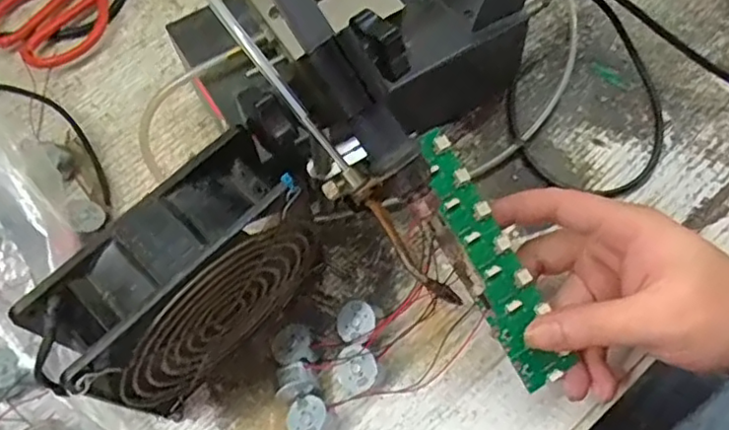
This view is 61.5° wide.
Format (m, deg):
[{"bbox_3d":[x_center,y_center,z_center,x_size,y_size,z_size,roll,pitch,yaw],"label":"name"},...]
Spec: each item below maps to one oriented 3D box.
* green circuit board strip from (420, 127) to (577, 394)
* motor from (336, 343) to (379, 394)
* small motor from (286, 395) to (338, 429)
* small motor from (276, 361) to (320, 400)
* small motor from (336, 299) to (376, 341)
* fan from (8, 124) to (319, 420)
[{"bbox_3d":[0.063,0.021,0.309,0.027,0.008,0.136,-23,84,-8],"label":"green circuit board strip"},{"bbox_3d":[-0.004,0.084,0.330,0.021,0.020,0.024,-42,71,-16],"label":"motor"},{"bbox_3d":[-0.027,0.108,0.320,0.026,0.019,0.022,37,72,17],"label":"small motor"},{"bbox_3d":[-0.036,0.089,0.327,0.022,0.022,0.016,-20,66,-7],"label":"small motor"},{"bbox_3d":[-0.005,0.060,0.340,0.021,0.021,0.020,-1,65,2],"label":"small motor"},{"bbox_3d":[-0.078,0.036,0.298,0.044,0.121,0.124,41,73,18],"label":"fan"}]

